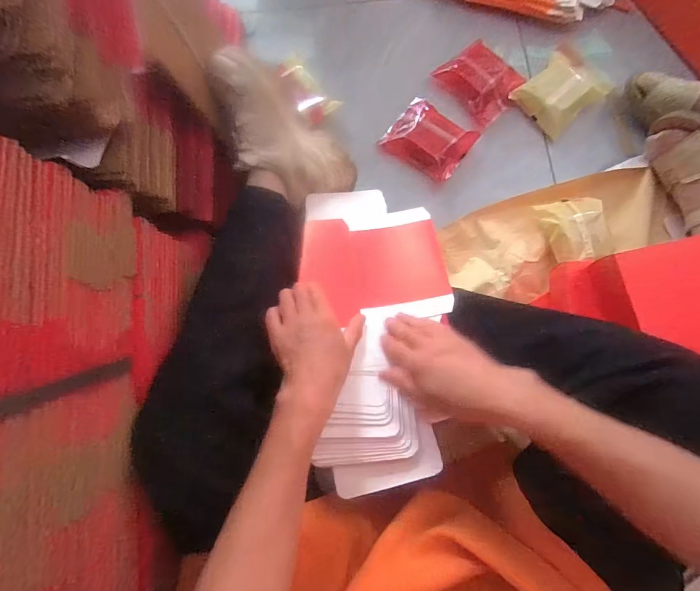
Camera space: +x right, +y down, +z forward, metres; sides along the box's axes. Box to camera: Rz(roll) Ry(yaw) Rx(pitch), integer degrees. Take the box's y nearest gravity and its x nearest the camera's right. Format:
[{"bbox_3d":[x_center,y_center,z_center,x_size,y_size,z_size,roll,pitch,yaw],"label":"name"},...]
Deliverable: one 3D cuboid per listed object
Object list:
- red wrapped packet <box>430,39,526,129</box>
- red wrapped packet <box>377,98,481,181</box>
[{"bbox_3d":[0.211,-0.349,0.607,0.103,0.036,0.122,-43,82,-8],"label":"red wrapped packet"},{"bbox_3d":[0.124,-0.249,0.597,0.127,0.040,0.109,36,81,7],"label":"red wrapped packet"}]

